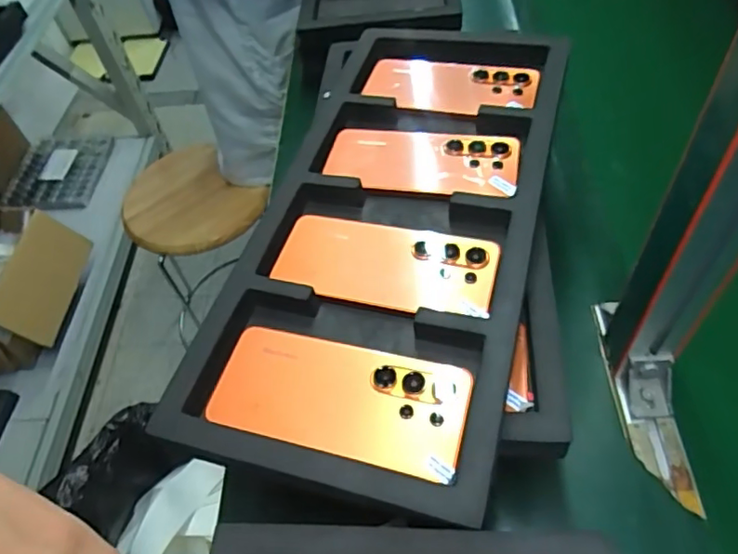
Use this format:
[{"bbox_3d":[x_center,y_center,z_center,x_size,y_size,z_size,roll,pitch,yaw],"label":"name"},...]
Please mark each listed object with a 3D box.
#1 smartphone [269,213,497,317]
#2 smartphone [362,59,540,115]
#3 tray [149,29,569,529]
[{"bbox_3d":[0.013,-0.013,0.444,0.166,0.016,0.077,10,56,14],"label":"smartphone"},{"bbox_3d":[0.081,-0.190,0.579,0.167,0.012,0.074,11,61,13],"label":"smartphone"},{"bbox_3d":[0.029,-0.067,0.472,0.220,0.034,0.479,10,56,14],"label":"tray"}]

